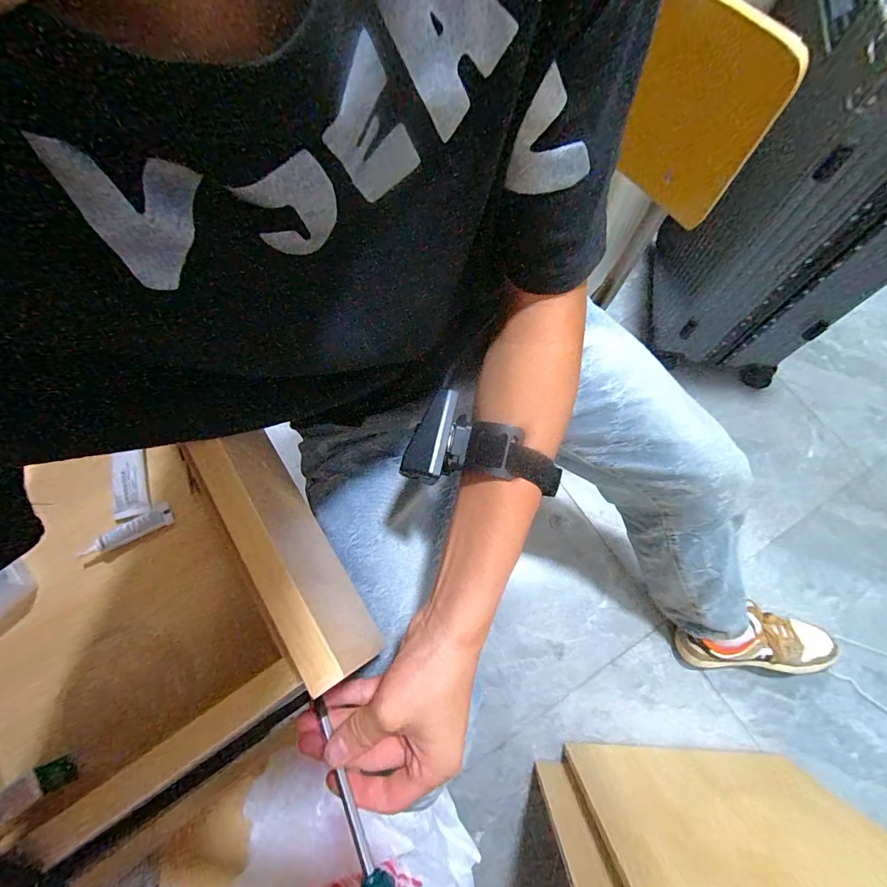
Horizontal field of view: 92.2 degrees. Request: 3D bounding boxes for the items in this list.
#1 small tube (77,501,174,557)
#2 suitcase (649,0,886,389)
[{"bbox_3d":[-0.247,0.068,0.331,0.066,0.013,0.018,-28,72,-9],"label":"small tube"},{"bbox_3d":[0.616,-0.442,0.734,0.267,0.566,0.400,9,70,4],"label":"suitcase"}]

